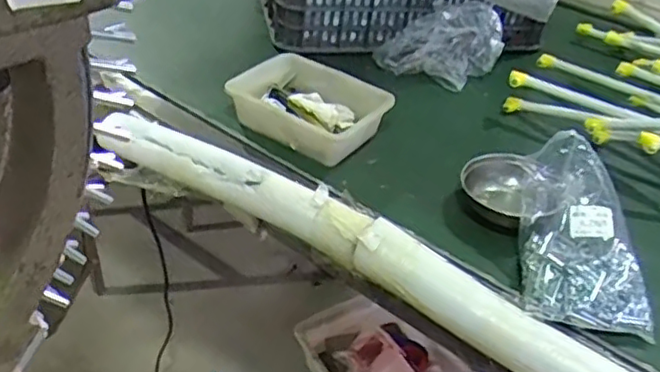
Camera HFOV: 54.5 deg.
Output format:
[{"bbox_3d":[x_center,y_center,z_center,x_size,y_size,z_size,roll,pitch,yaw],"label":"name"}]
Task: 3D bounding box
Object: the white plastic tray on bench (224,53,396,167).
[{"bbox_3d":[-0.040,-0.138,1.076,0.251,0.105,0.159,21,40,18],"label":"white plastic tray on bench"}]

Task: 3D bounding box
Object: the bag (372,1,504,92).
[{"bbox_3d":[0.216,-0.276,1.264,0.233,0.141,0.092,15,39,12],"label":"bag"}]

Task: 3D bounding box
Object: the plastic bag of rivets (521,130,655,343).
[{"bbox_3d":[0.348,0.055,0.862,0.158,0.136,0.250,9,38,4],"label":"plastic bag of rivets"}]

